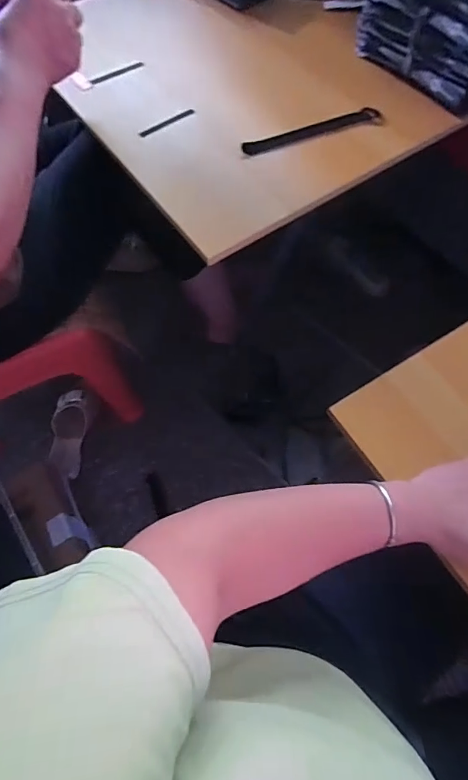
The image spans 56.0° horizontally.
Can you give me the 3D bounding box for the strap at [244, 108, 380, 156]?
[{"bbox_3d":[0.105,-0.346,0.587,0.200,0.007,0.029,-20,62,-11],"label":"strap"}]

